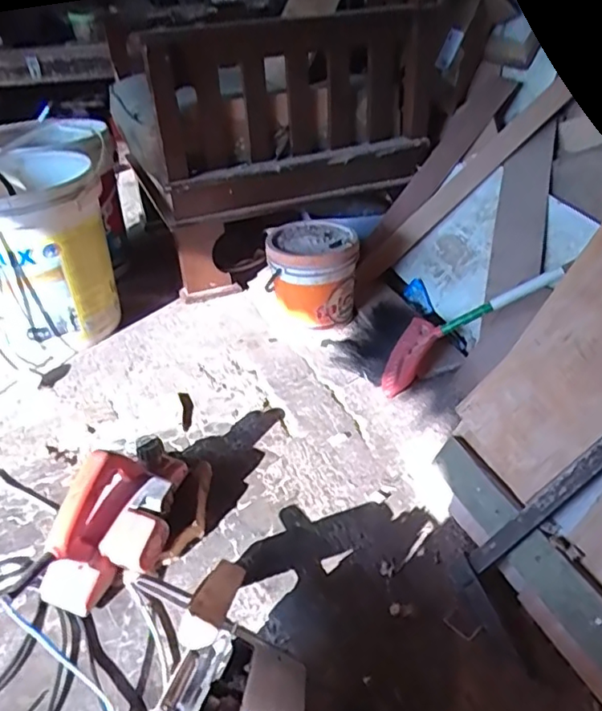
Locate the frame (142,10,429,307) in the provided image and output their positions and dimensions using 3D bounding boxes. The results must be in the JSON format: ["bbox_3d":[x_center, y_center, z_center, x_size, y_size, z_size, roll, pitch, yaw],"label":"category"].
[{"bbox_3d":[0.020,-0.492,1.455,0.720,0.591,0.125,-17,27,-16],"label":"frame"}]

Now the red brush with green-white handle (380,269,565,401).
[{"bbox_3d":[0.310,-0.070,1.171,0.386,0.027,0.154,-35,35,9],"label":"red brush with green-white handle"}]

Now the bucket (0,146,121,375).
[{"bbox_3d":[-0.585,-0.220,1.353,0.304,0.384,0.334,-18,37,-19],"label":"bucket"}]

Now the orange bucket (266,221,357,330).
[{"bbox_3d":[0.031,-0.181,1.370,0.200,0.196,0.193,-3,35,2],"label":"orange bucket"}]

